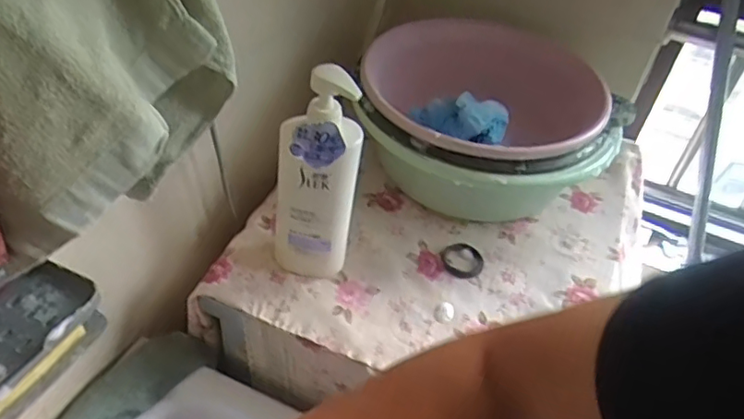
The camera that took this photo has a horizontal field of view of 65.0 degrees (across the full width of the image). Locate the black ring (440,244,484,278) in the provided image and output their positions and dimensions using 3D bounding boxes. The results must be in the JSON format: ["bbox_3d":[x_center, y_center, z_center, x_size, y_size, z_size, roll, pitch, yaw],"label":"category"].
[{"bbox_3d":[0.118,0.067,0.763,0.054,0.006,0.059,4,43,-4],"label":"black ring"}]

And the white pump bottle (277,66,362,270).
[{"bbox_3d":[-0.061,-0.029,0.640,0.090,0.266,0.047,1,43,-6],"label":"white pump bottle"}]

